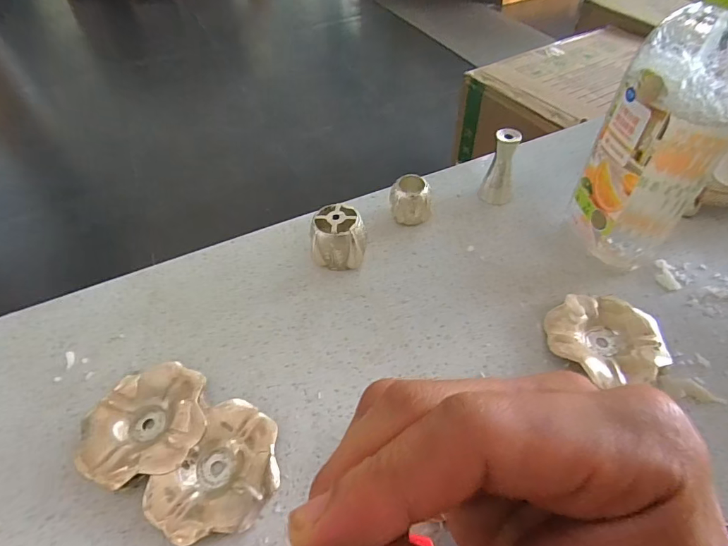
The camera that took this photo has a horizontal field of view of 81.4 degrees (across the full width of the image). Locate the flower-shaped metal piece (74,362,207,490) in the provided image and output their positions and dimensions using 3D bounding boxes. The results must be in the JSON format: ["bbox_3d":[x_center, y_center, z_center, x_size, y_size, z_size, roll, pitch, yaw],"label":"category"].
[{"bbox_3d":[-0.121,0.083,0.236,0.065,0.014,0.063,-12,51,-8],"label":"flower-shaped metal piece"}]

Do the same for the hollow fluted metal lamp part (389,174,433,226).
[{"bbox_3d":[0.037,-0.056,0.333,0.031,0.033,0.025,4,50,5],"label":"hollow fluted metal lamp part"}]

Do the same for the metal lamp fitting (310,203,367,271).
[{"bbox_3d":[-0.018,-0.024,0.305,0.038,0.038,0.034,-4,50,-1],"label":"metal lamp fitting"}]

